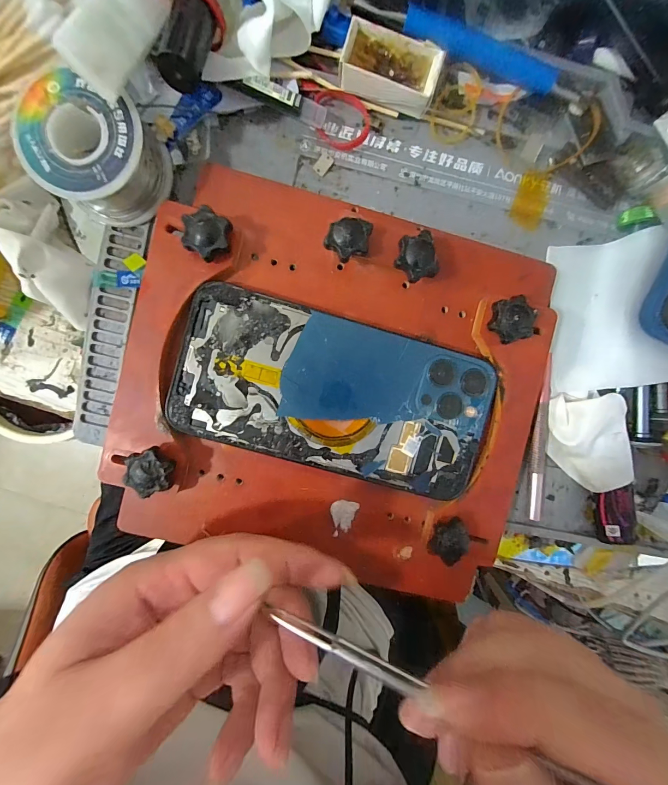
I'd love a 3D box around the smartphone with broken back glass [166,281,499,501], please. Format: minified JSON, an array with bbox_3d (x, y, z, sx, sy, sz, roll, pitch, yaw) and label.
[{"bbox_3d":[0.001,0.001,0.174,0.159,0.009,0.076,15,93,-2],"label":"smartphone with broken back glass"}]

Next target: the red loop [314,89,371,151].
[{"bbox_3d":[0.004,-0.146,0.177,0.029,0.007,0.028,3,93,-1],"label":"red loop"}]

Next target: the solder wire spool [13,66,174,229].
[{"bbox_3d":[-0.111,-0.110,0.158,0.049,0.033,0.049,0,93,-1],"label":"solder wire spool"}]

